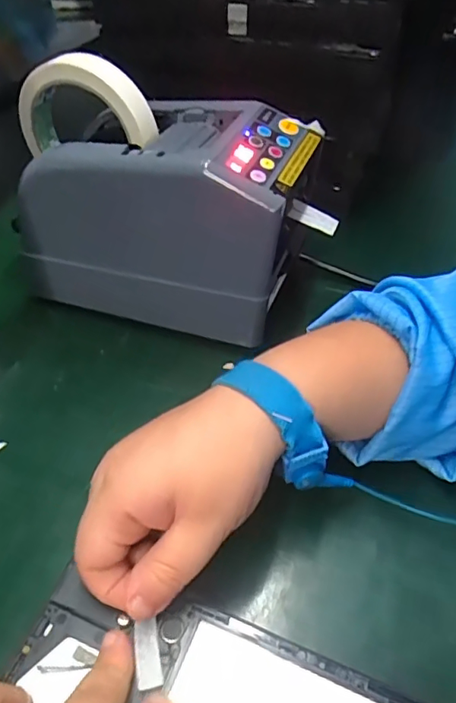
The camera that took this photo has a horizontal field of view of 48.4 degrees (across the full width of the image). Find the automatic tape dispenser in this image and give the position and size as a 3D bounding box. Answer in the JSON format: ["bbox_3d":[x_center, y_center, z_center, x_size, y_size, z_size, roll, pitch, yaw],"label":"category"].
[{"bbox_3d":[-0.041,-0.104,0.364,0.210,0.150,0.115,15,49,16],"label":"automatic tape dispenser"}]

